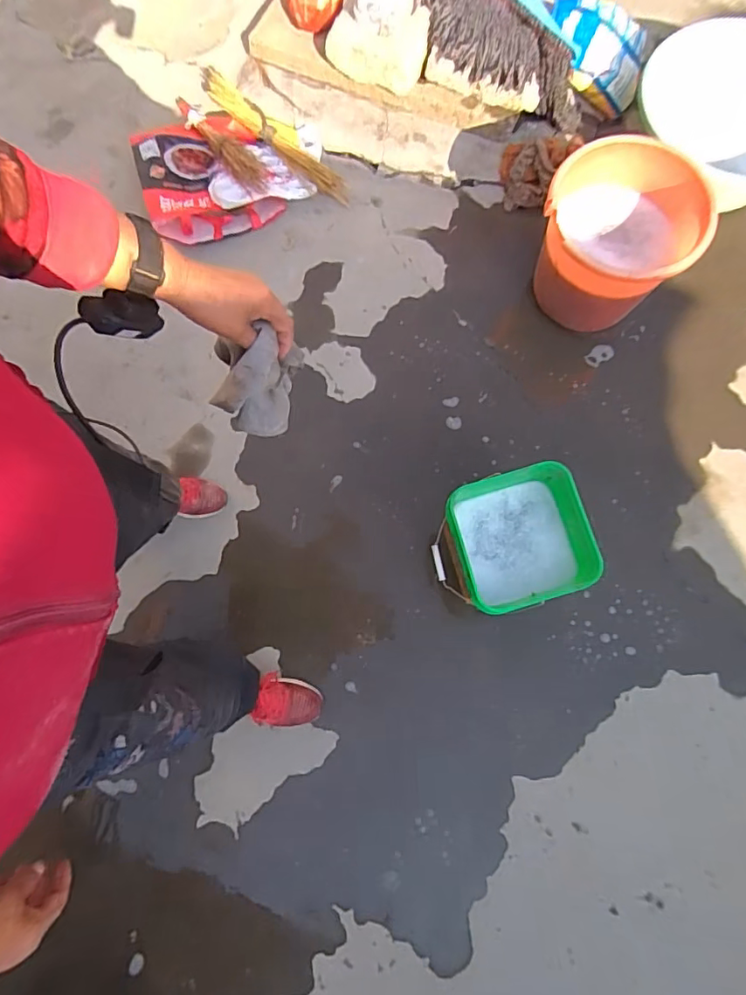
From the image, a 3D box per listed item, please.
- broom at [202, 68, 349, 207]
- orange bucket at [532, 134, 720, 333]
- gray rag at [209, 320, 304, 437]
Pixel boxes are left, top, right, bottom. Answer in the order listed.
[{"bbox_3d":[-0.277,-0.989,1.411,0.105,0.048,0.582,-44,82,-8],"label":"broom"},{"bbox_3d":[0.530,-0.571,1.212,0.315,0.287,0.304,0,77,1],"label":"orange bucket"},{"bbox_3d":[-0.131,-0.132,0.601,0.073,0.121,0.092,20,79,4],"label":"gray rag"}]

